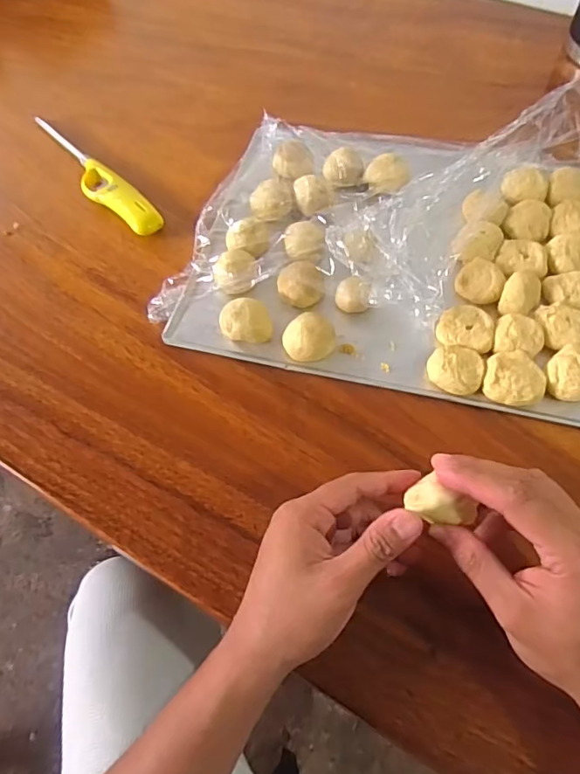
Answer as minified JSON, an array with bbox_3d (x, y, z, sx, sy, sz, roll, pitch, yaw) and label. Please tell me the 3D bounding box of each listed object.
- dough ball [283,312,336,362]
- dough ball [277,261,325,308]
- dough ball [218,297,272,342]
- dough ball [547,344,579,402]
[{"bbox_3d":[0.017,-0.043,0.469,0.044,0.032,0.036,-10,59,-3],"label":"dough ball"},{"bbox_3d":[0.010,-0.093,0.499,0.043,0.033,0.035,4,60,5],"label":"dough ball"},{"bbox_3d":[-0.040,-0.058,0.482,0.043,0.031,0.036,-25,61,-12],"label":"dough ball"},{"bbox_3d":[0.238,-0.009,0.445,0.041,0.027,0.043,-1,59,2],"label":"dough ball"}]

